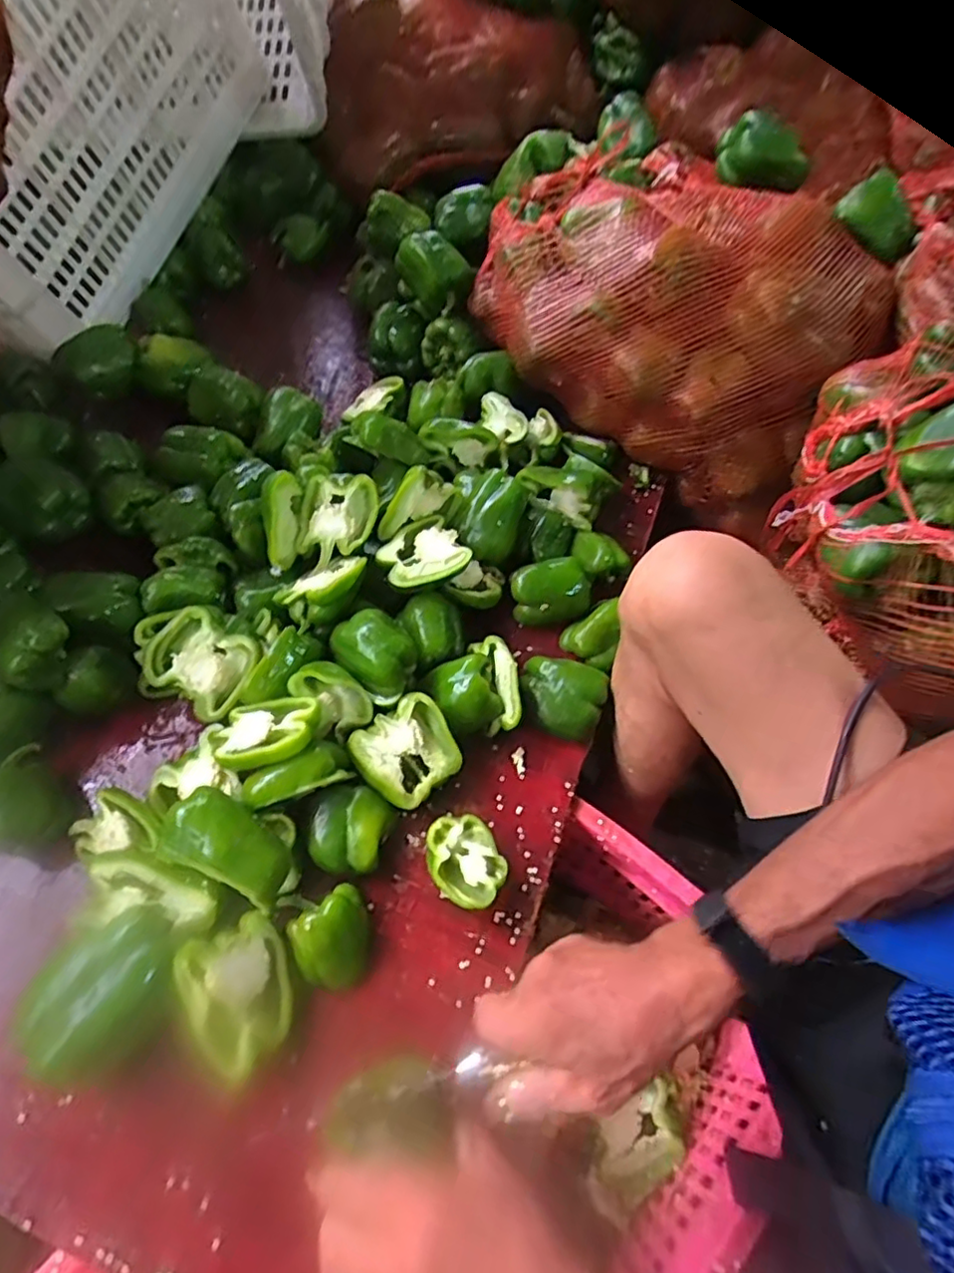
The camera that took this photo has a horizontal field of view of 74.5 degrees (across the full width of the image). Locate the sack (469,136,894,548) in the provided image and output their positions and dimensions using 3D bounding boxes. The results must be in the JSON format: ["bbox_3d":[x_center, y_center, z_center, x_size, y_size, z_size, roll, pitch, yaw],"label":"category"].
[{"bbox_3d":[0.231,-0.380,0.754,0.440,0.232,0.322,24,62,13],"label":"sack"}]

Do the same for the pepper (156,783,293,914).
[{"bbox_3d":[-0.188,0.165,0.478,0.103,0.039,0.061,44,68,-14],"label":"pepper"}]

